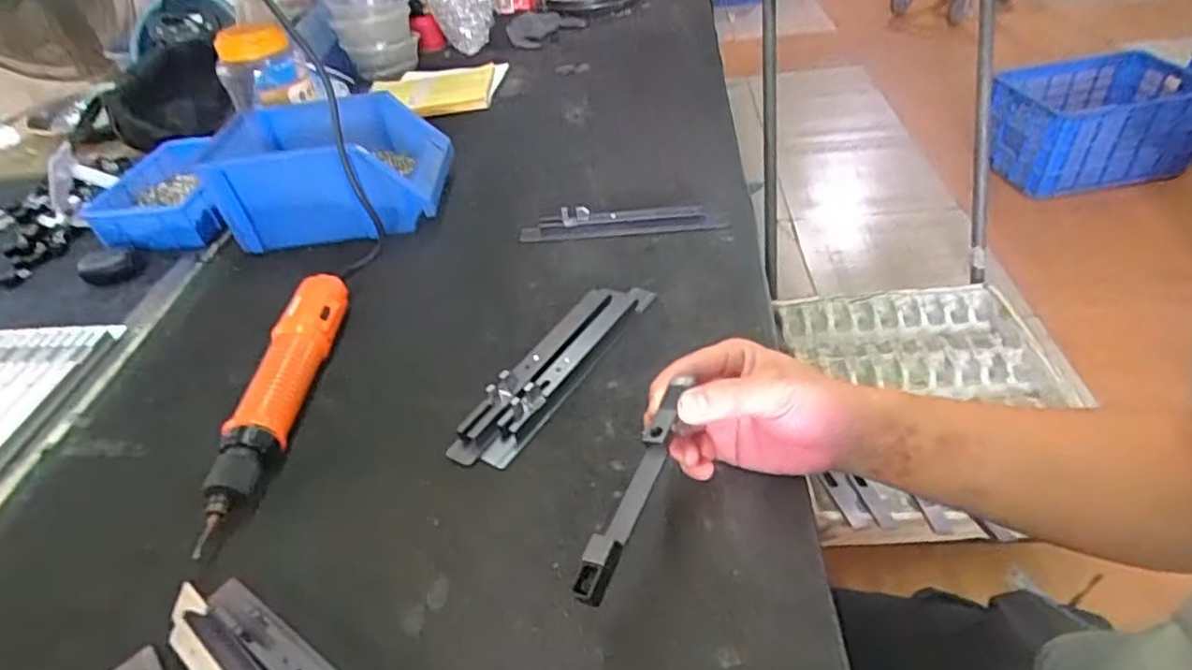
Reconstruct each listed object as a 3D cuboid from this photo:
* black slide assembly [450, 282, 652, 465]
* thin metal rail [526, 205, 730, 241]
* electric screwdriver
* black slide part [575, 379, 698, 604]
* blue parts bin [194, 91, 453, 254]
[{"bbox_3d":[-0.031,0.020,0.530,0.054,0.023,0.220,19,49,27],"label":"black slide assembly"},{"bbox_3d":[0.024,-0.120,0.674,0.206,0.023,0.028,-1,43,7],"label":"thin metal rail"},{"bbox_3d":[-0.259,0.044,0.527,0.041,0.045,0.261,-2,42,6],"label":"electric screwdriver"},{"bbox_3d":[0.022,0.080,0.351,0.017,0.009,0.136,15,54,23],"label":"black slide part"},{"bbox_3d":[-0.310,-0.192,0.753,0.259,0.105,0.150,-5,42,3],"label":"blue parts bin"}]

